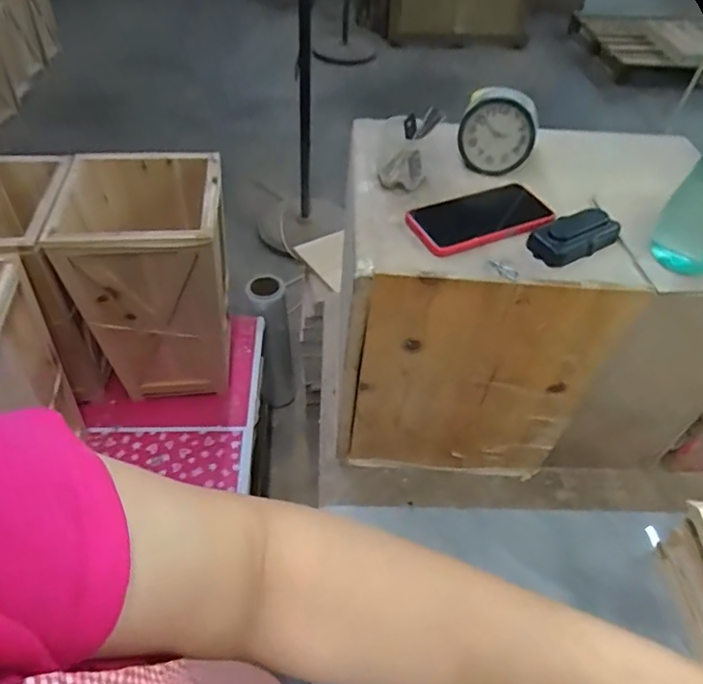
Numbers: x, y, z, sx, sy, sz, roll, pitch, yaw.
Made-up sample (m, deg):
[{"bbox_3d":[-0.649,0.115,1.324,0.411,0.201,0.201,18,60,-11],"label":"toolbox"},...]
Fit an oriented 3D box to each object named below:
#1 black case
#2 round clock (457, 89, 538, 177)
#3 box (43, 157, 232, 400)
[{"bbox_3d":[0.247,-0.117,0.596,0.100,0.026,0.048,-22,53,-21],"label":"black case"},{"bbox_3d":[0.184,-0.267,0.681,0.091,0.099,0.043,-12,28,25],"label":"round clock"},{"bbox_3d":[-0.380,-0.123,1.067,0.269,0.430,0.261,-5,48,-7],"label":"box"}]

